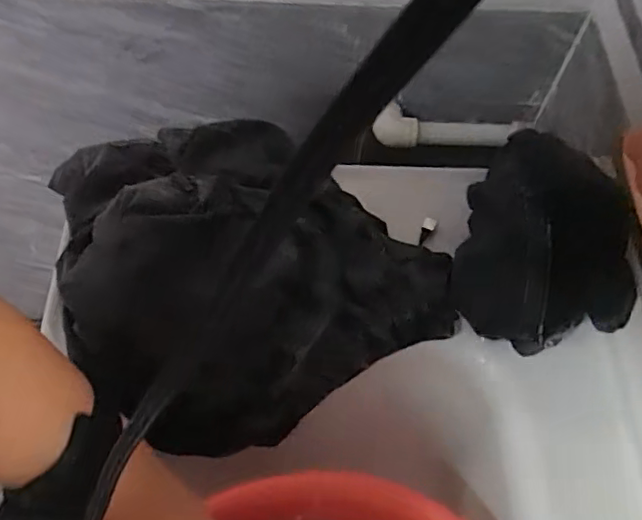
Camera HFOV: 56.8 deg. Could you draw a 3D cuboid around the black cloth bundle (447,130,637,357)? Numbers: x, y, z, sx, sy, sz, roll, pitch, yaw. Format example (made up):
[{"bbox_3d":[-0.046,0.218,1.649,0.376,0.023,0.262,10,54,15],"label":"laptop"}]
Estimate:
[{"bbox_3d":[0.184,-0.010,0.474,0.138,0.107,0.139,17,62,5],"label":"black cloth bundle"}]

